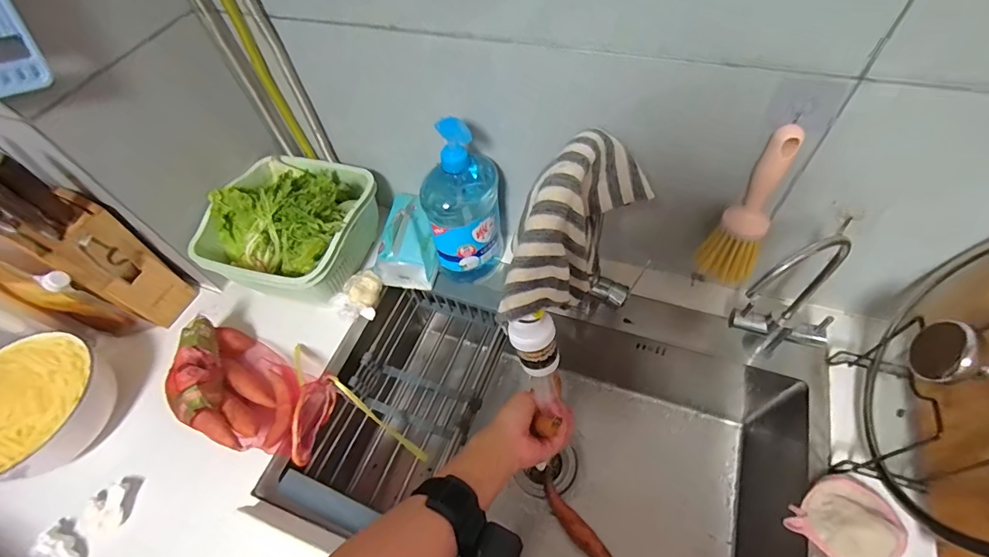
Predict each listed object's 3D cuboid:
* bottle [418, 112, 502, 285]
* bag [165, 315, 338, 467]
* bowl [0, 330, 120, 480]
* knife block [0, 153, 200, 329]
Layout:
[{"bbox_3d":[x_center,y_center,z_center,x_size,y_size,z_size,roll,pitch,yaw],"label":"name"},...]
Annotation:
[{"bbox_3d":[-0.045,-0.099,0.633,0.103,0.273,0.087,-8,56,-1],"label":"bottle"},{"bbox_3d":[-0.335,0.161,0.613,0.241,0.097,0.135,19,60,16],"label":"bag"},{"bbox_3d":[-0.632,0.175,0.596,0.183,0.069,0.191,-2,57,3],"label":"bowl"},{"bbox_3d":[-0.574,-0.052,0.614,0.128,0.336,0.091,24,62,19],"label":"knife block"}]

